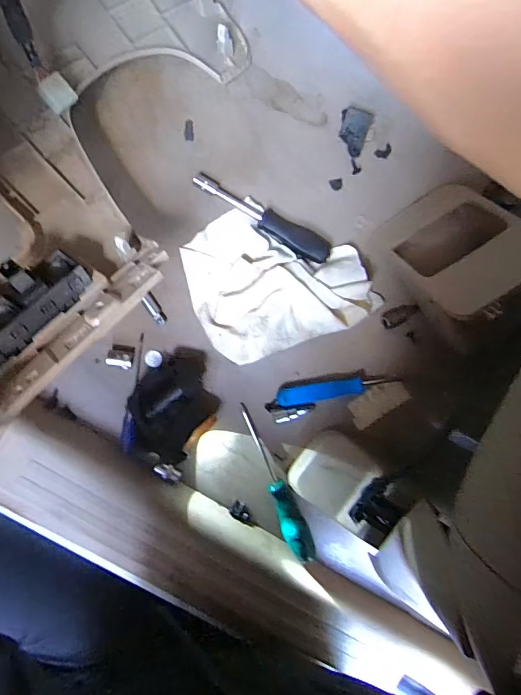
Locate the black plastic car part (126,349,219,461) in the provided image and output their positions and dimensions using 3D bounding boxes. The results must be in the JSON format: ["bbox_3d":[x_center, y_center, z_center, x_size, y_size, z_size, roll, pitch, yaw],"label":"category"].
[{"bbox_3d":[-0.094,0.063,0.432,0.083,0.044,0.119,42,87,-6],"label":"black plastic car part"}]

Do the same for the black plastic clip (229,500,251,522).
[{"bbox_3d":[-0.021,0.189,0.471,0.030,0.008,0.018,31,88,-7],"label":"black plastic clip"}]

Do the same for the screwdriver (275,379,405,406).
[{"bbox_3d":[0.087,0.049,0.468,0.136,0.021,0.020,-7,93,-7],"label":"screwdriver"}]

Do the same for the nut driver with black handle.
[{"bbox_3d":[0.003,-0.138,0.440,0.159,0.020,0.030,27,89,-7],"label":"nut driver with black handle"}]

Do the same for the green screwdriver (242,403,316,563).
[{"bbox_3d":[0.015,0.155,0.458,0.027,0.027,0.185,-25,95,-5],"label":"green screwdriver"}]

